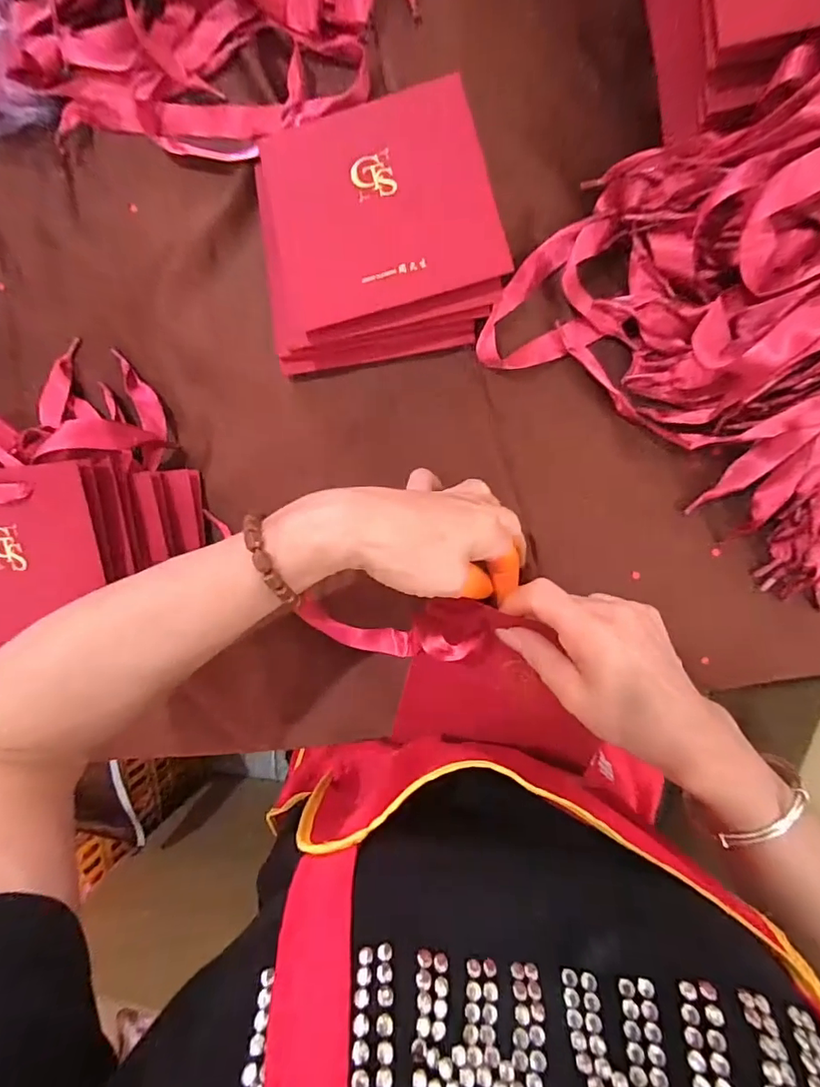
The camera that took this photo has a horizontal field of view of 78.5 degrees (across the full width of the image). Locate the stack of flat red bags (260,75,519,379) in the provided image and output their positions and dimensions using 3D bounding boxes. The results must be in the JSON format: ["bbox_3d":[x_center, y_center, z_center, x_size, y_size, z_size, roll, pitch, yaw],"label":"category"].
[{"bbox_3d":[-0.026,-0.206,0.335,0.161,0.045,0.157,-13,89,7],"label":"stack of flat red bags"}]

